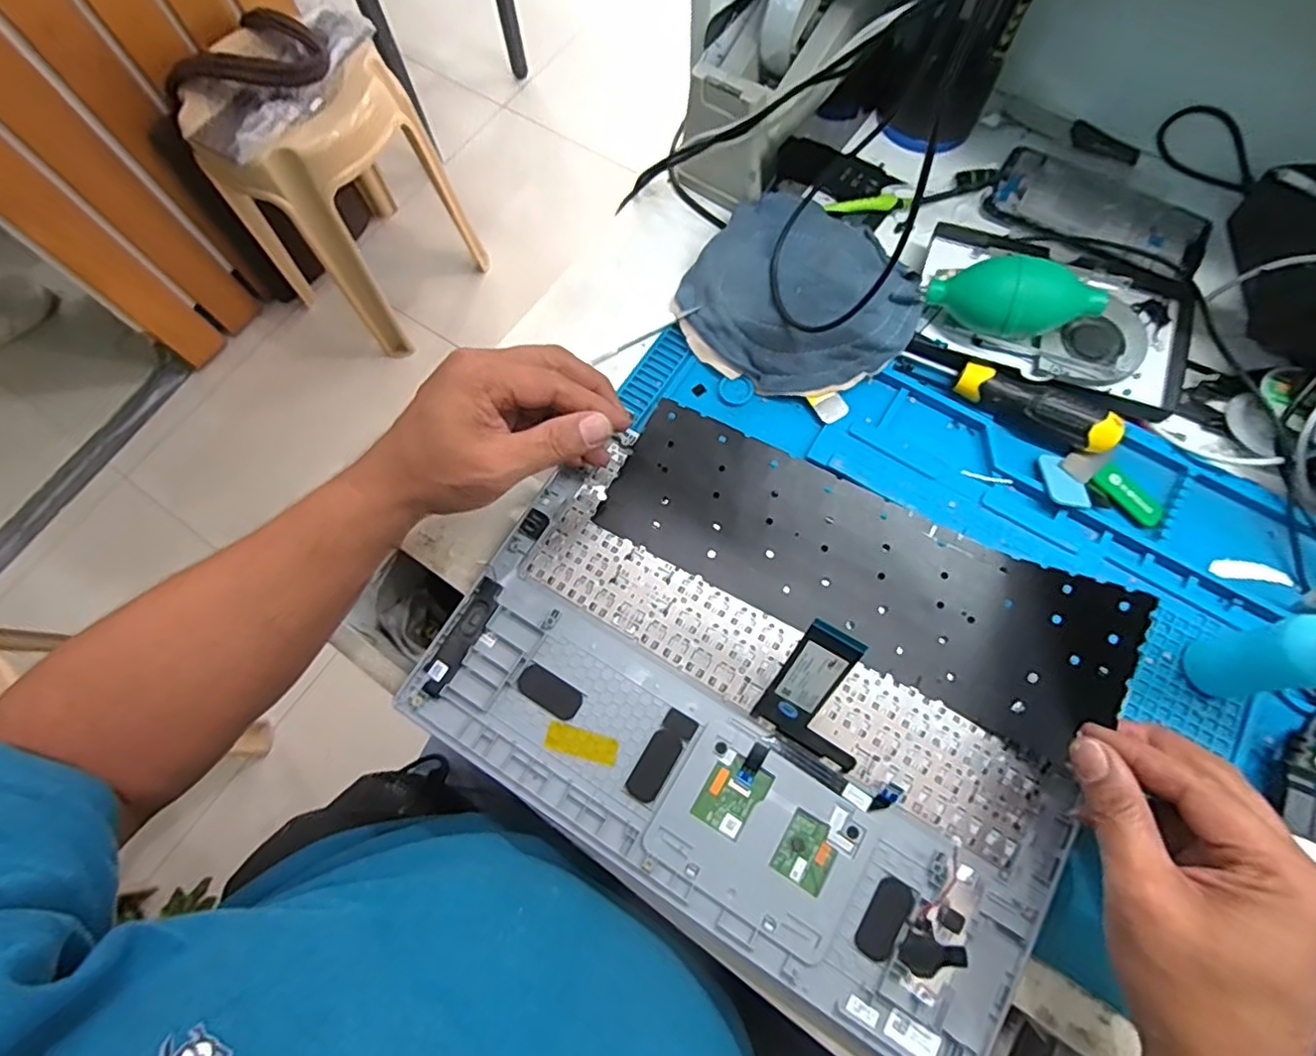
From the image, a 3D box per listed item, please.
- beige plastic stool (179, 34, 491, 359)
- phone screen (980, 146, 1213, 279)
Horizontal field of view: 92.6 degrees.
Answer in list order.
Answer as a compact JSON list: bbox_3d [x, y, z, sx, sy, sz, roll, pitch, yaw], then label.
[{"bbox_3d":[-0.589,-0.631,1.167,0.336,0.422,0.327,38,76,13],"label":"beige plastic stool"},{"bbox_3d":[0.337,-0.241,0.481,0.155,0.009,0.079,30,75,11],"label":"phone screen"}]

